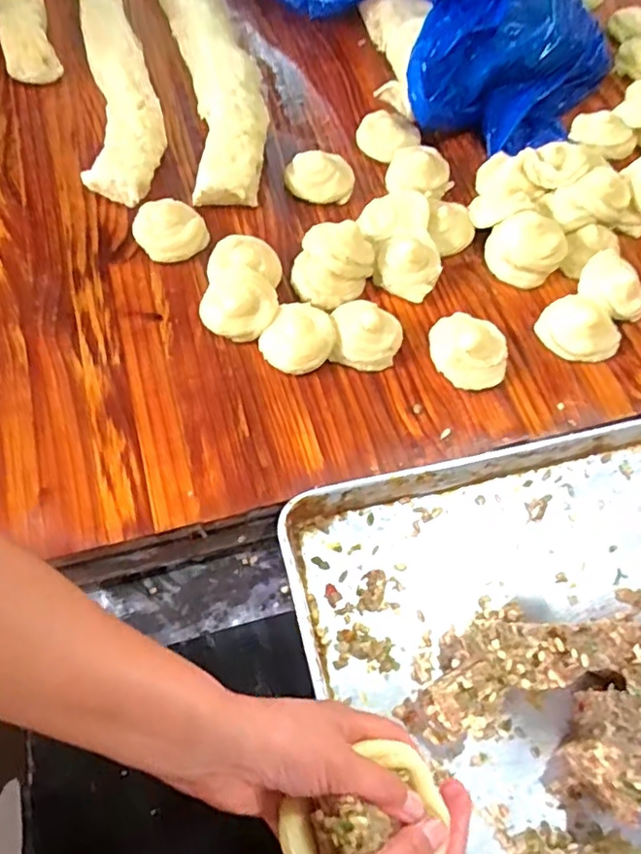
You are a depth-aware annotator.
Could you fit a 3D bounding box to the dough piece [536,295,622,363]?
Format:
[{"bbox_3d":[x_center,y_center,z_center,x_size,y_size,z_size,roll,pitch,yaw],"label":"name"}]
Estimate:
[{"bbox_3d":[0.287,-0.109,0.677,0.071,0.033,0.081,-28,69,-16],"label":"dough piece"}]

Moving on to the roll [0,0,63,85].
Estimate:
[{"bbox_3d":[-0.429,-0.594,0.854,0.071,0.046,0.293,-19,67,-13],"label":"roll"}]

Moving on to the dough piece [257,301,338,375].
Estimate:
[{"bbox_3d":[-0.020,-0.099,0.646,0.071,0.033,0.086,29,66,10],"label":"dough piece"}]

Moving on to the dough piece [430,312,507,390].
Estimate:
[{"bbox_3d":[0.161,-0.086,0.654,0.085,0.032,0.081,1,64,-3],"label":"dough piece"}]

